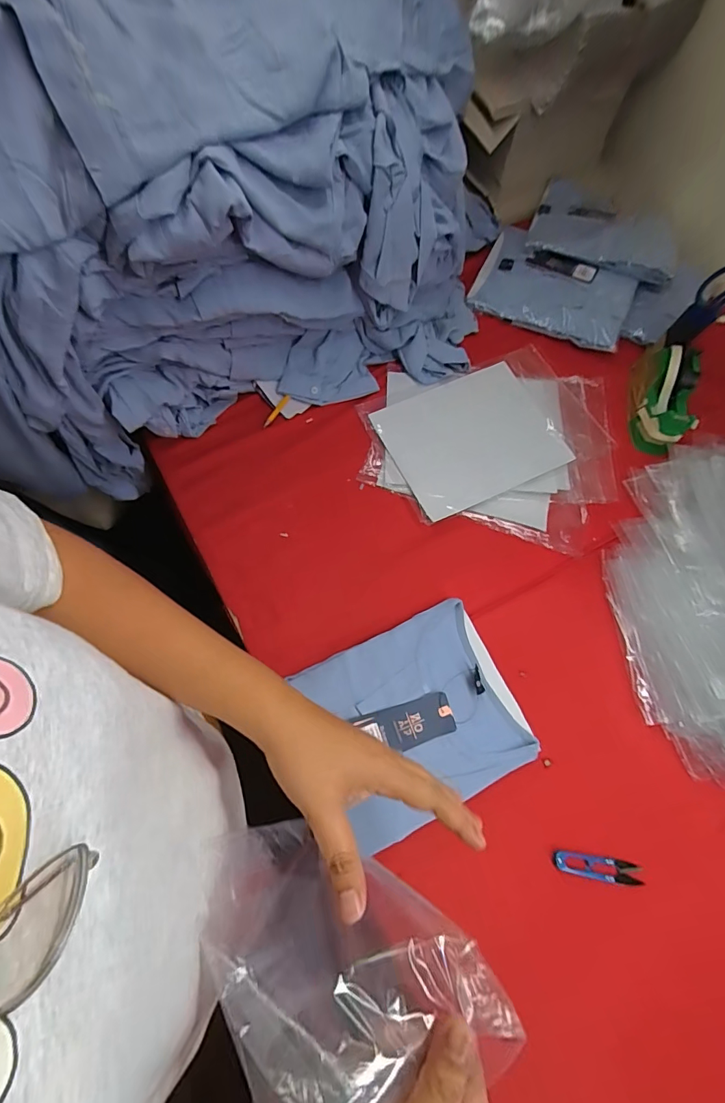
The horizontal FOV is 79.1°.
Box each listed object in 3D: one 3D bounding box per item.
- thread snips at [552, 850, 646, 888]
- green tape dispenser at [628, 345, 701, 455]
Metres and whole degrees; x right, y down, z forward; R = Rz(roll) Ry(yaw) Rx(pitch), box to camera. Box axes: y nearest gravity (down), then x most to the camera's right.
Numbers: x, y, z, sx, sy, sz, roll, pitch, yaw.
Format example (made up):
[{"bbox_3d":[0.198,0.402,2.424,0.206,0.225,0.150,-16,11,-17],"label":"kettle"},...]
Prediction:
[{"bbox_3d":[0.266,0.358,0.495,0.101,0.005,0.025,9,71,2],"label":"thread snips"},{"bbox_3d":[0.477,-0.248,0.681,0.081,0.066,0.182,21,71,3],"label":"green tape dispenser"}]

